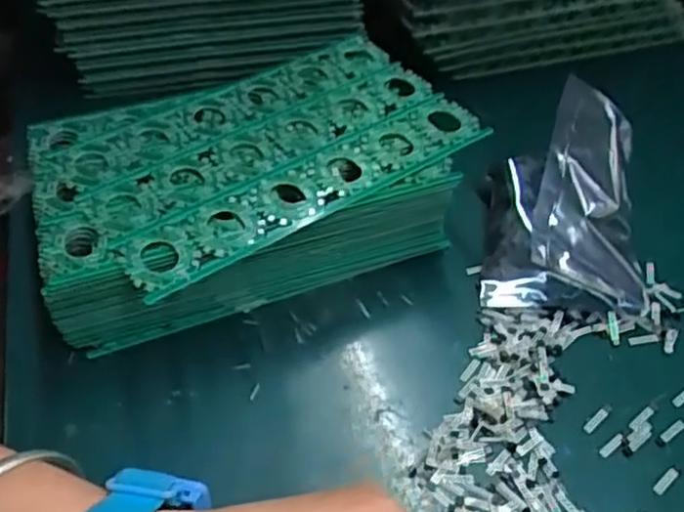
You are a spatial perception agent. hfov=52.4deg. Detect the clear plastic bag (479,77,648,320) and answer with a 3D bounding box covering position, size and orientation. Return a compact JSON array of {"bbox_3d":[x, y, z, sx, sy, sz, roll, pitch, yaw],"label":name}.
[{"bbox_3d":[0.125,-0.033,0.383,0.084,0.062,0.123,8,47,8],"label":"clear plastic bag"}]

